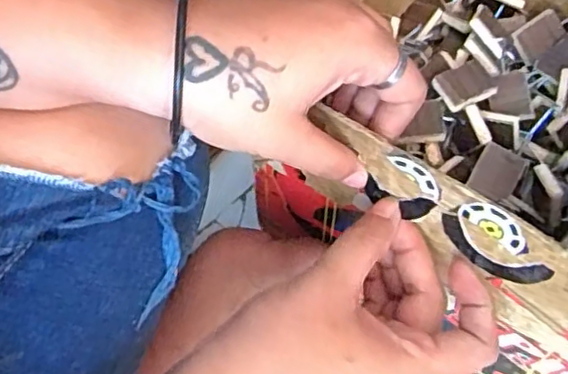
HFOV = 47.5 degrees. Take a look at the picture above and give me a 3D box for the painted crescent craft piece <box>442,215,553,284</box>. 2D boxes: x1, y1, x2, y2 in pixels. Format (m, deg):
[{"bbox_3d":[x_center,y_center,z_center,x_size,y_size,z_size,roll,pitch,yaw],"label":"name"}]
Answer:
[{"bbox_3d":[0.087,0.028,0.272,0.048,0.023,0.004,33,67,20],"label":"painted crescent craft piece"}]

